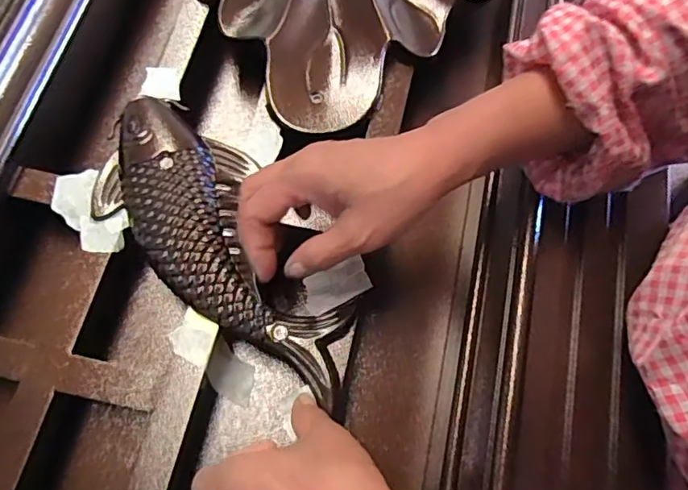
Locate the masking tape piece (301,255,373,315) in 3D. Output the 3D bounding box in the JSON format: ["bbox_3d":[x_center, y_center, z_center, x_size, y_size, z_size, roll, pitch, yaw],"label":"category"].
[{"bbox_3d":[-0.005,0.029,0.393,0.047,0.008,0.028,-18,70,-8],"label":"masking tape piece"}]

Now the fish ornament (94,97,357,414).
[{"bbox_3d":[-0.089,-0.003,0.392,0.098,0.017,0.262,-36,76,-14],"label":"fish ornament"}]

